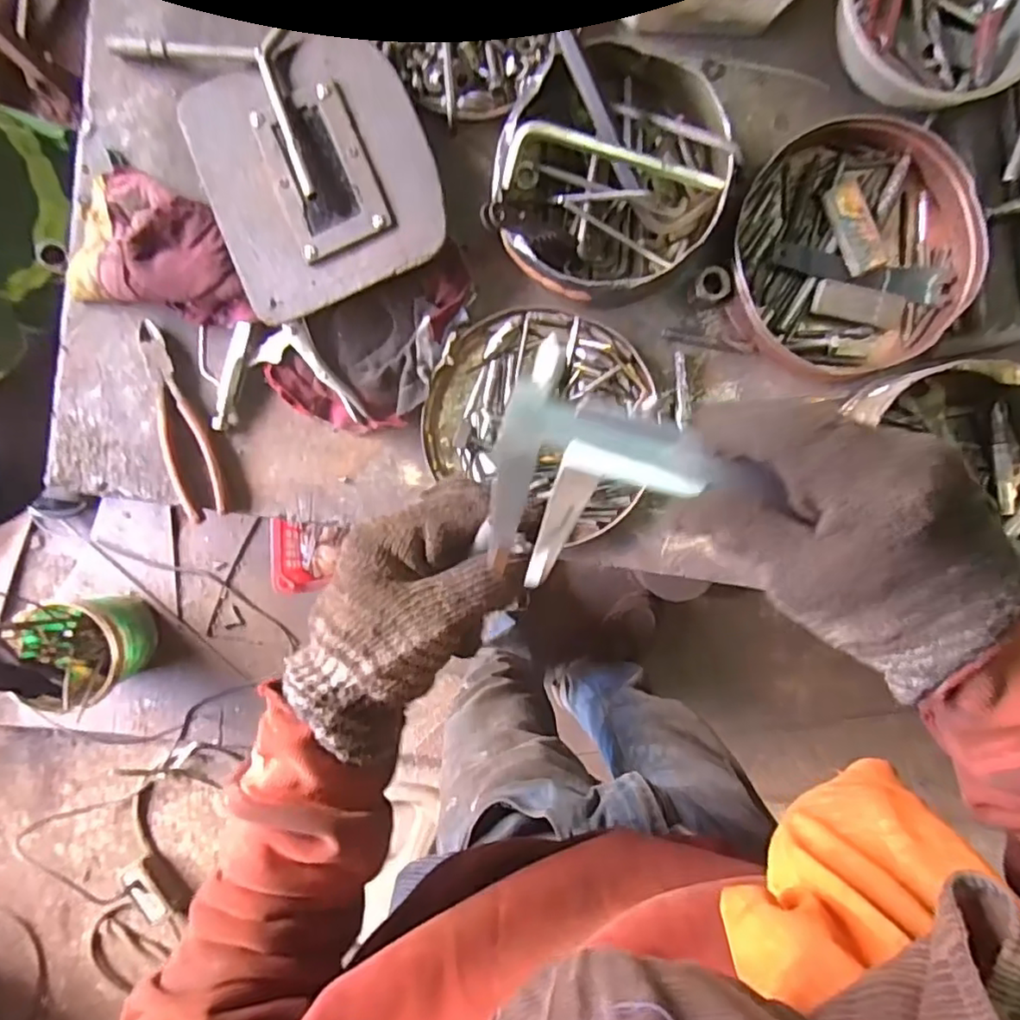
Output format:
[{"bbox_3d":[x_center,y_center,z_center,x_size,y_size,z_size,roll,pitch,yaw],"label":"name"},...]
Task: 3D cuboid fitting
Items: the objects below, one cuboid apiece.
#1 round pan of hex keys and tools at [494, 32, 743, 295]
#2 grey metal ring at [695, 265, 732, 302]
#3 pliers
[{"bbox_3d":[0.086,-0.275,0.500,0.181,0.059,0.201,43,91,-4],"label":"round pan of hex keys and tools"},{"bbox_3d":[0.173,-0.194,0.527,0.031,0.014,0.029,0,93,-2],"label":"grey metal ring"},{"bbox_3d":[-0.295,-0.076,0.540,0.044,0.010,0.173,-16,94,-1],"label":"pliers"}]

